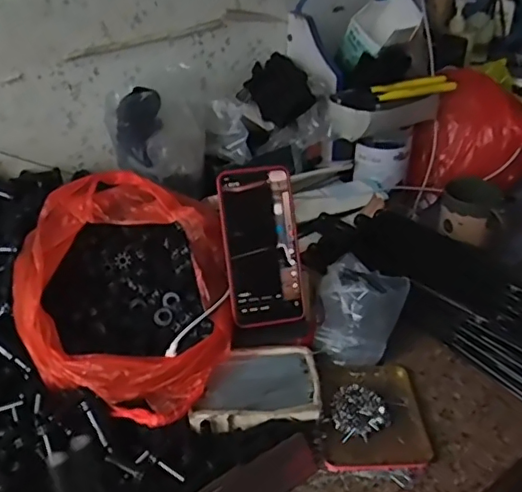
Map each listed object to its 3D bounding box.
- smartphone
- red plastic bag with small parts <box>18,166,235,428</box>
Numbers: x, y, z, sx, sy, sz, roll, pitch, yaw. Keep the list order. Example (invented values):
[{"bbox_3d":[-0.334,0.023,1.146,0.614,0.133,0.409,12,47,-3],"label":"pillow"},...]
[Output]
[{"bbox_3d":[0.001,0.000,0.586,0.075,0.163,0.009,-7,1,-5],"label":"smartphone"},{"bbox_3d":[-0.135,0.041,0.582,0.242,0.115,0.220,25,40,22],"label":"red plastic bag with small parts"}]

